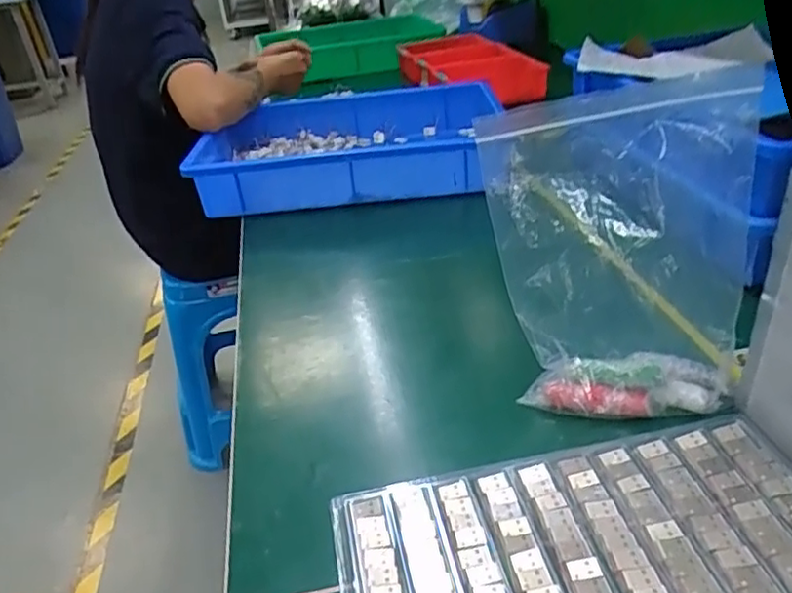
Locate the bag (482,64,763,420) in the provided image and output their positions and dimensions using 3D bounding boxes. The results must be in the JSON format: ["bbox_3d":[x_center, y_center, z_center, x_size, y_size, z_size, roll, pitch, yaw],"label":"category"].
[{"bbox_3d":[0.154,-0.025,0.444,0.175,0.213,0.066,-2,32,7],"label":"bag"}]

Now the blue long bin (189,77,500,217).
[{"bbox_3d":[-0.060,-0.218,0.937,0.422,0.077,0.284,-5,32,2],"label":"blue long bin"}]

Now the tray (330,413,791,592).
[{"bbox_3d":[0.116,0.153,0.373,0.291,0.013,0.162,-11,32,-7],"label":"tray"}]

